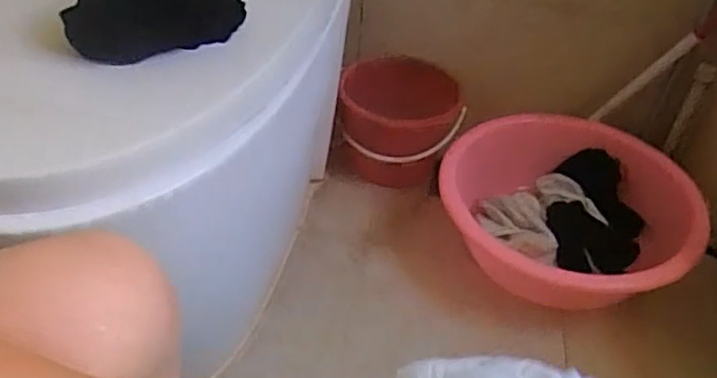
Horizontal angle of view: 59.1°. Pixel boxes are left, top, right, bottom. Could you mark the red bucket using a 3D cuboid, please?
[{"bbox_3d":[0.063,-0.126,1.098,0.197,0.158,0.174,-1,41,-6],"label":"red bucket"}]

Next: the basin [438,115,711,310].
[{"bbox_3d":[0.340,0.044,0.981,0.372,0.132,0.372,3,41,-2],"label":"basin"}]

